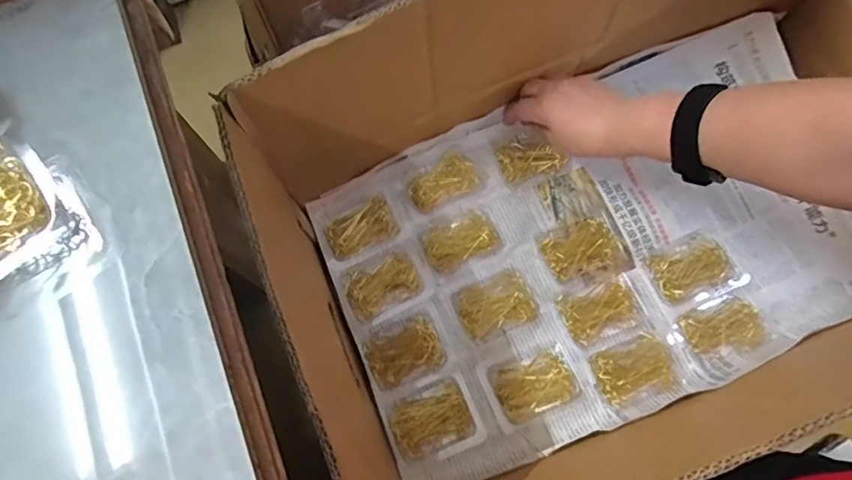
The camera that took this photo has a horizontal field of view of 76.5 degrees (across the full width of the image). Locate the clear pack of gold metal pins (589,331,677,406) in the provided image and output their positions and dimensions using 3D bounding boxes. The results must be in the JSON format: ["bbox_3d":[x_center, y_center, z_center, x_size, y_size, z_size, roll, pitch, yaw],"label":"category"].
[{"bbox_3d":[0.197,0.122,0.513,0.071,0.014,0.053,-24,73,-6],"label":"clear pack of gold metal pins"}]

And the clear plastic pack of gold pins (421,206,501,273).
[{"bbox_3d":[0.034,-0.003,0.545,0.075,0.020,0.054,-26,74,-6],"label":"clear plastic pack of gold pins"}]

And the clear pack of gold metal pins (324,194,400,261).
[{"bbox_3d":[-0.066,-0.011,0.557,0.073,0.013,0.044,-33,74,-8],"label":"clear pack of gold metal pins"}]

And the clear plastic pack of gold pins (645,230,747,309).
[{"bbox_3d":[0.269,0.030,0.538,0.083,0.020,0.065,-28,74,-7],"label":"clear plastic pack of gold pins"}]

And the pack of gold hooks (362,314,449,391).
[{"bbox_3d":[-0.021,0.108,0.522,0.075,0.019,0.053,-22,73,-5],"label":"pack of gold hooks"}]

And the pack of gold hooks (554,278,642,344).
[{"bbox_3d":[0.167,0.068,0.520,0.069,0.018,0.049,-17,73,-4],"label":"pack of gold hooks"}]

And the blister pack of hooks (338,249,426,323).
[{"bbox_3d":[-0.045,0.042,0.544,0.074,0.021,0.056,-29,74,-7],"label":"blister pack of hooks"}]

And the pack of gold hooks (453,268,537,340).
[{"bbox_3d":[0.068,0.064,0.534,0.075,0.015,0.055,-27,74,-6],"label":"pack of gold hooks"}]

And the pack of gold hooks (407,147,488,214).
[{"bbox_3d":[0.018,-0.065,0.575,0.082,0.013,0.054,-35,75,-9],"label":"pack of gold hooks"}]

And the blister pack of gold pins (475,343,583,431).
[{"bbox_3d":[0.098,0.132,0.507,0.087,0.020,0.064,-23,73,-5],"label":"blister pack of gold pins"}]

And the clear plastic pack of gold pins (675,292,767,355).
[{"bbox_3d":[0.287,0.081,0.525,0.080,0.011,0.052,-6,72,0],"label":"clear plastic pack of gold pins"}]

